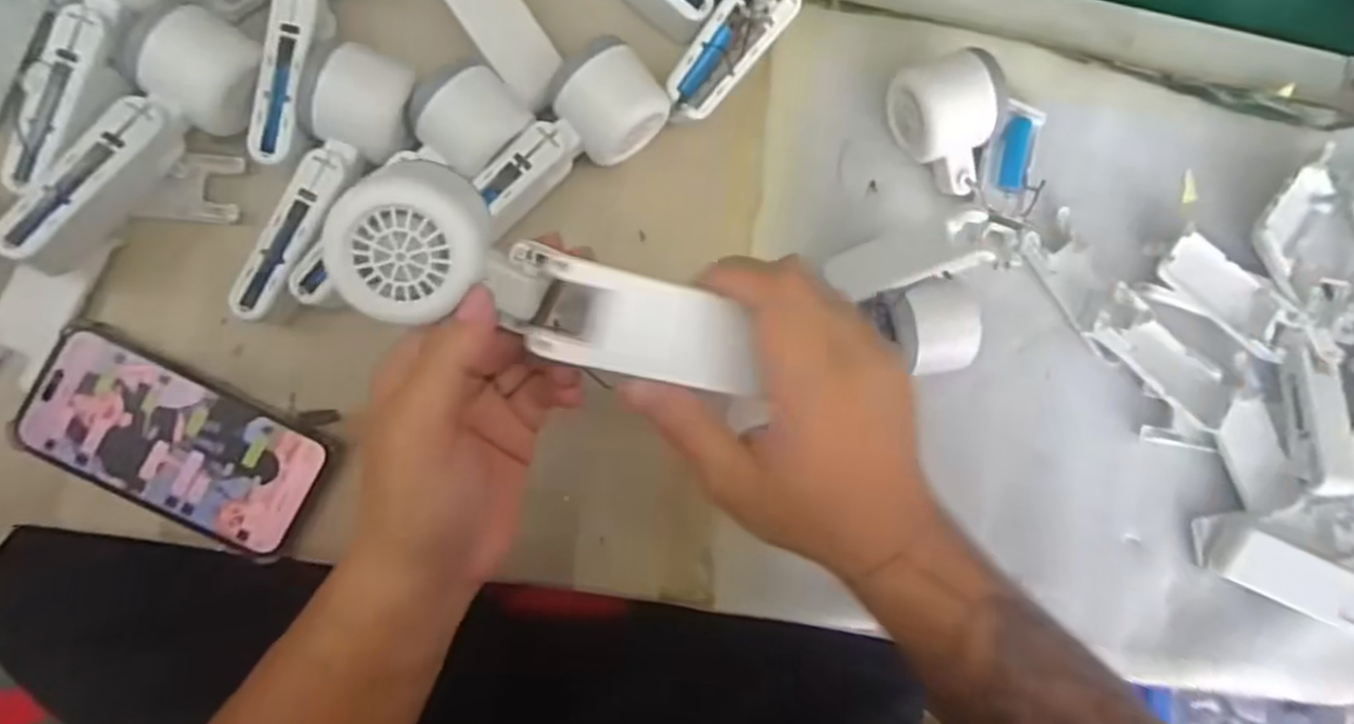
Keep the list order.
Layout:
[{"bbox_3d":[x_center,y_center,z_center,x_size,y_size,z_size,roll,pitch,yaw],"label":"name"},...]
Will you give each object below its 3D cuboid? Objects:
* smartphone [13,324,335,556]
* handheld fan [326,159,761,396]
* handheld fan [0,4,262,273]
[{"bbox_3d":[-0.288,0.047,0.438,0.159,0.010,0.081,28,83,-5],"label":"smartphone"},{"bbox_3d":[-0.048,-0.025,0.302,0.163,0.051,0.054,20,84,-5],"label":"handheld fan"},{"bbox_3d":[-0.297,-0.125,0.416,0.057,0.056,0.159,40,82,-3],"label":"handheld fan"}]

